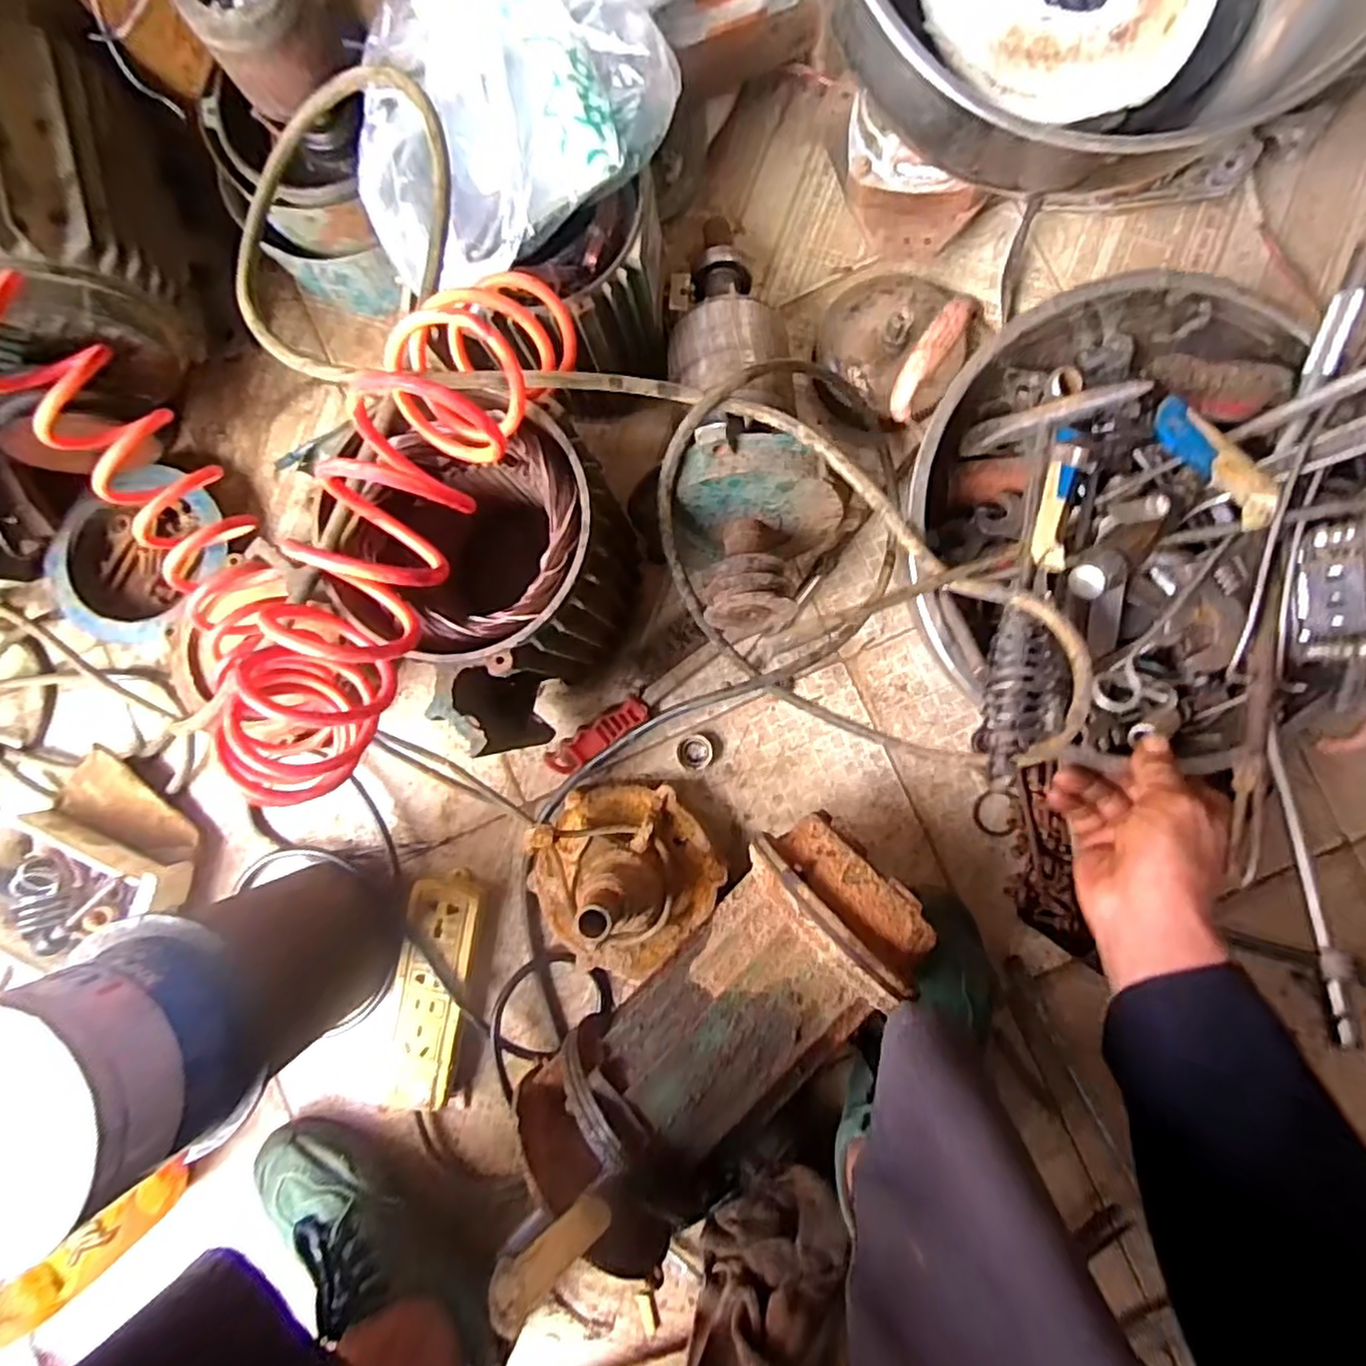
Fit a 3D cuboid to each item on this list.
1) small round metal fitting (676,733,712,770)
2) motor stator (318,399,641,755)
[{"bbox_3d":[0.010,0.060,0.585,0.029,0.005,0.030,0,88,3],"label":"small round metal fitting"},{"bbox_3d":[-0.120,-0.055,0.480,0.170,0.190,0.197,-5,88,2],"label":"motor stator"}]

